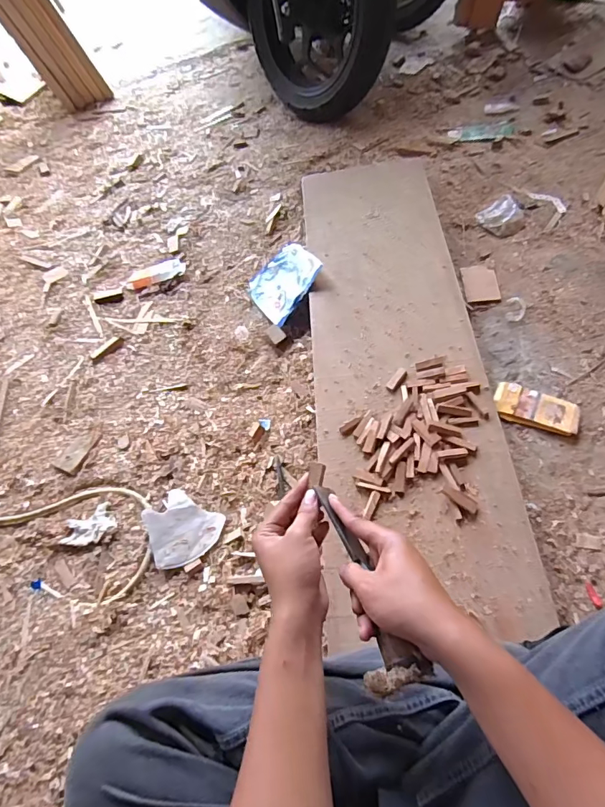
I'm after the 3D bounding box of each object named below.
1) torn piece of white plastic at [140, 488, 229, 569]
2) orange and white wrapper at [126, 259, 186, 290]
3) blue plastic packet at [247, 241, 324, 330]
[{"bbox_3d":[-0.197,0.200,0.736,0.113,0.031,0.115,-2,57,3],"label":"torn piece of white plastic"},{"bbox_3d":[-0.348,-0.309,1.092,0.140,0.012,0.072,-20,57,0],"label":"orange and white wrapper"},{"bbox_3d":[-0.042,-0.265,0.967,0.143,0.080,0.194,-29,57,-6],"label":"blue plastic packet"}]

